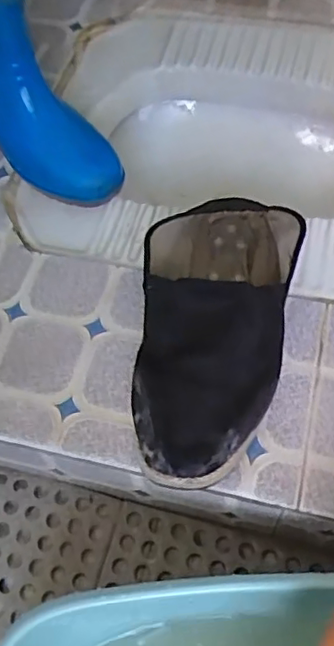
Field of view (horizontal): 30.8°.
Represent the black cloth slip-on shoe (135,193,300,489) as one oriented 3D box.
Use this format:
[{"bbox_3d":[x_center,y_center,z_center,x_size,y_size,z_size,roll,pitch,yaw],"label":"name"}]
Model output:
[{"bbox_3d":[0.031,-0.001,0.478,0.117,0.064,0.253,10,62,9],"label":"black cloth slip-on shoe"}]

